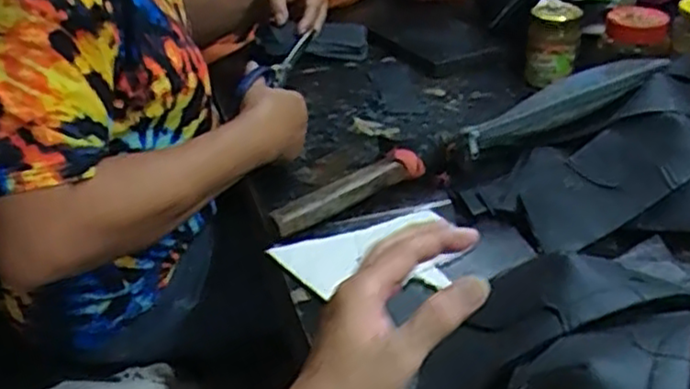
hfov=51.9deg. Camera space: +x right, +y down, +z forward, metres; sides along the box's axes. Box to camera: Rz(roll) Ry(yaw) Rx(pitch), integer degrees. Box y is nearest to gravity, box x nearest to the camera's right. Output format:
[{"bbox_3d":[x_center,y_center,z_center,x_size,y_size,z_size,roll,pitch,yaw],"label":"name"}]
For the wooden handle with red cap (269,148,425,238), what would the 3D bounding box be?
[{"bbox_3d":[0.003,-0.007,0.697,0.160,0.029,0.034,-21,36,-26],"label":"wooden handle with red cap"}]

